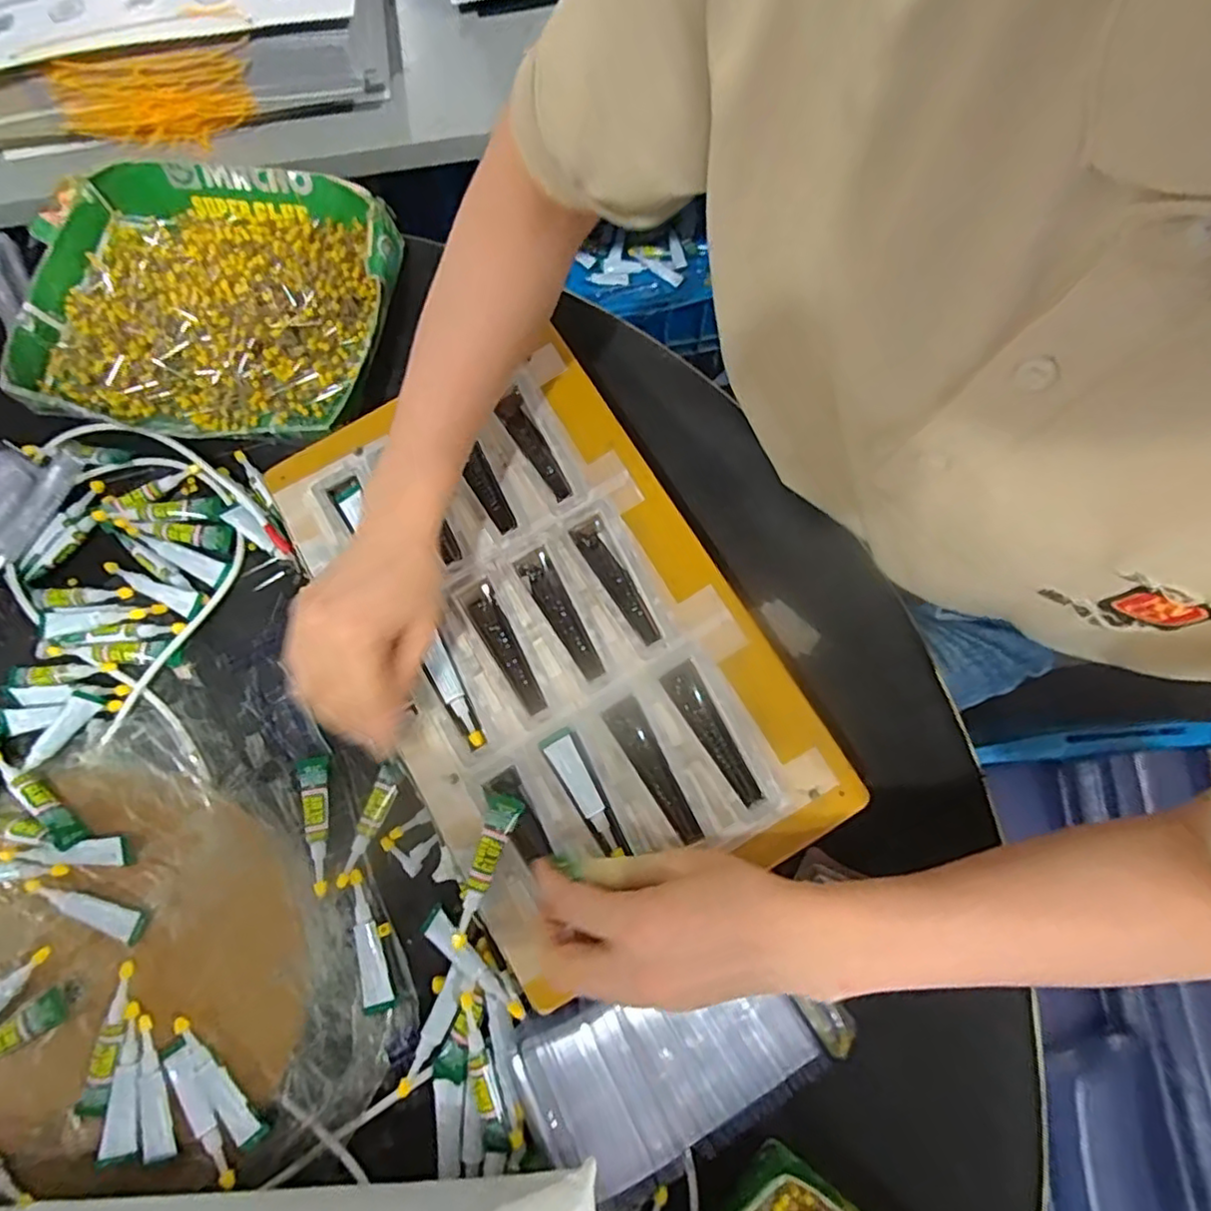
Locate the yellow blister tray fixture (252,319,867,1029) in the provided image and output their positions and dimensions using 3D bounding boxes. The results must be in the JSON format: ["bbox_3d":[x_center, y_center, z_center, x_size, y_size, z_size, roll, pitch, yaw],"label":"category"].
[{"bbox_3d":[-0.036,0.017,0.413,0.222,0.040,0.366,-31,78,-5],"label":"yellow blister tray fixture"}]

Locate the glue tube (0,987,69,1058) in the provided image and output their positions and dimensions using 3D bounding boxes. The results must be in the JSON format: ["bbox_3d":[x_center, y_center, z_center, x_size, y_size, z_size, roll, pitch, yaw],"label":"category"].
[{"bbox_3d":[-0.359,0.258,0.378,0.088,0.009,0.020,-31,78,-6],"label":"glue tube"}]

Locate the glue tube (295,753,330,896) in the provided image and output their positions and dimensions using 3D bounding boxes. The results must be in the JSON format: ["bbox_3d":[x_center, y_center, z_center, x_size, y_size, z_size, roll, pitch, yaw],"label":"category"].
[{"bbox_3d":[-0.181,0.138,0.408,0.017,0.011,0.083,-15,77,-2],"label":"glue tube"}]

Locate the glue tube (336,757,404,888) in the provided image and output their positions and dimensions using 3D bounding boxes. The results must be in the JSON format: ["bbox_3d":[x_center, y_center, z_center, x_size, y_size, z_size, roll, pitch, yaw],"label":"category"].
[{"bbox_3d":[-0.149,0.136,0.406,0.017,0.011,0.078,23,78,7],"label":"glue tube"}]

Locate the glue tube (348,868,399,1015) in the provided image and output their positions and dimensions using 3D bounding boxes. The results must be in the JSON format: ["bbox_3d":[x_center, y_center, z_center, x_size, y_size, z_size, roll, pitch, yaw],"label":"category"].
[{"bbox_3d":[-0.147,0.205,0.394,0.019,0.007,0.081,-17,77,-1],"label":"glue tube"}]

